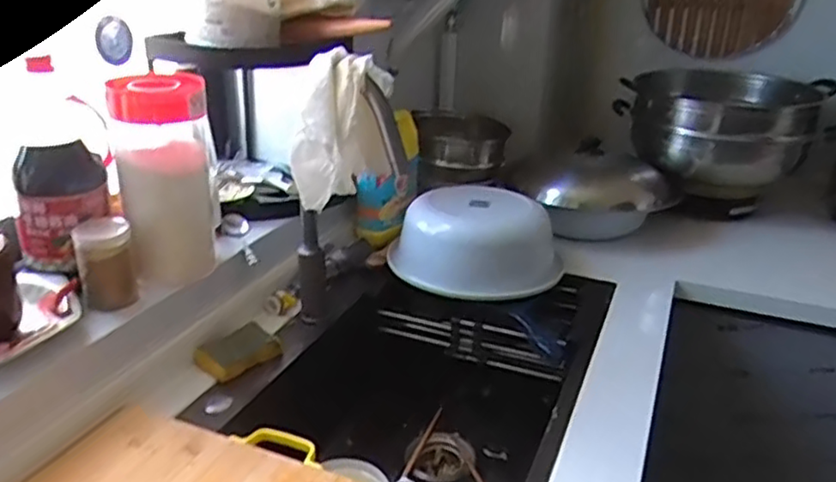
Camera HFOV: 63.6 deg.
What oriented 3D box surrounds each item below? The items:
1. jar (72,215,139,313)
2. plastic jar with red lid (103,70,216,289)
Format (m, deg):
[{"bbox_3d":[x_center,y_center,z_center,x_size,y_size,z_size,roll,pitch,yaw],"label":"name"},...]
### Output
[{"bbox_3d":[-0.388,0.027,0.840,0.062,0.099,0.063,-11,27,-25],"label":"jar"},{"bbox_3d":[-0.338,-0.089,0.904,0.118,0.260,0.130,-6,25,-16],"label":"plastic jar with red lid"}]

